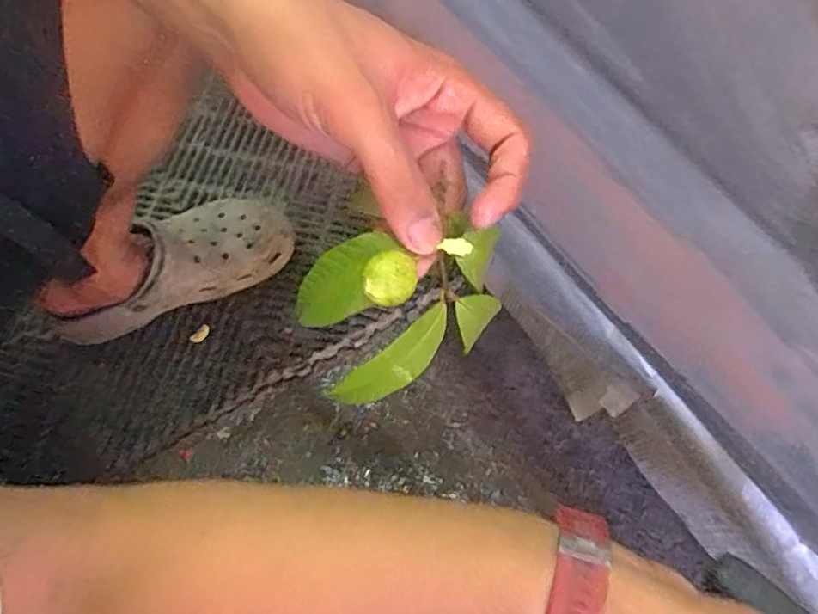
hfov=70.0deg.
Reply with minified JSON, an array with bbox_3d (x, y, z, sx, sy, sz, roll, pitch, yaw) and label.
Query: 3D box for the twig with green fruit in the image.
[{"bbox_3d":[-0.005,0.000,0.258,0.087,0.063,0.058,-7,63,-6],"label":"twig with green fruit"}]

